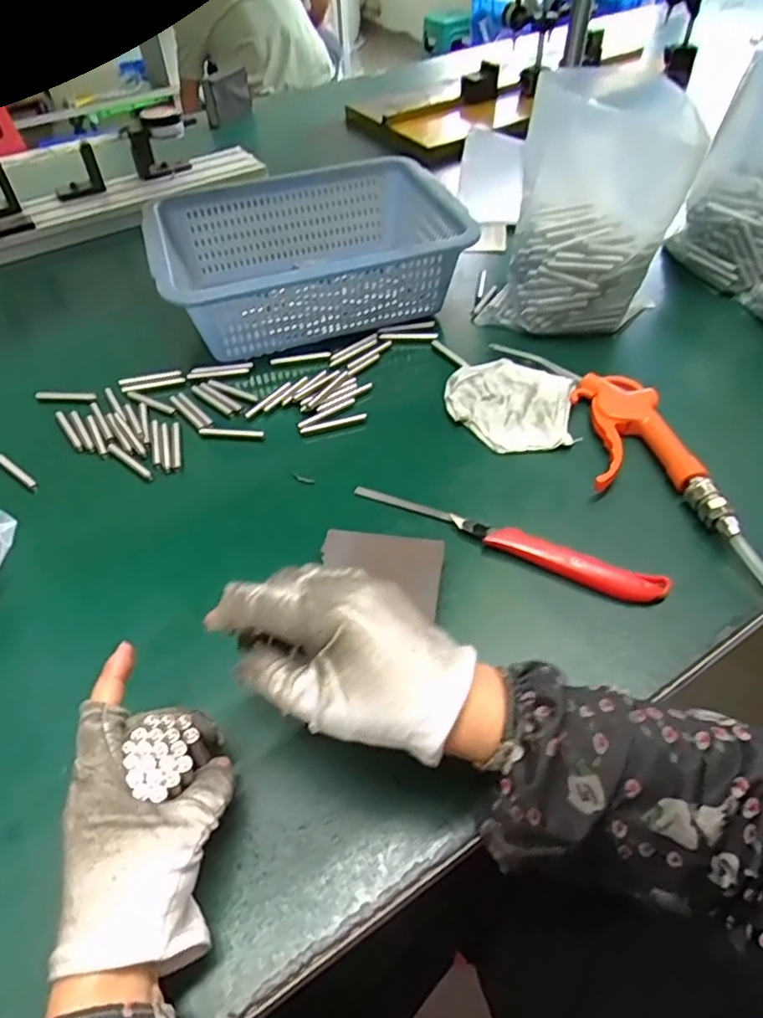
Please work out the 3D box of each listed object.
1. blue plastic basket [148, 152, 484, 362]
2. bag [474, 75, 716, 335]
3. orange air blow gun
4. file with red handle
[{"bbox_3d":[-0.080,-0.266,0.651,0.294,0.096,0.219,-13,48,-9],"label":"blue plastic basket"},{"bbox_3d":[0.183,-0.268,0.568,0.151,0.193,0.111,6,48,9],"label":"bag"},{"bbox_3d":[0.204,-0.047,0.490,0.080,0.032,0.179,-1,47,2],"label":"orange air blow gun"},{"bbox_3d":[0.084,0.021,0.443,0.227,0.019,0.022,20,51,20],"label":"file with red handle"}]

